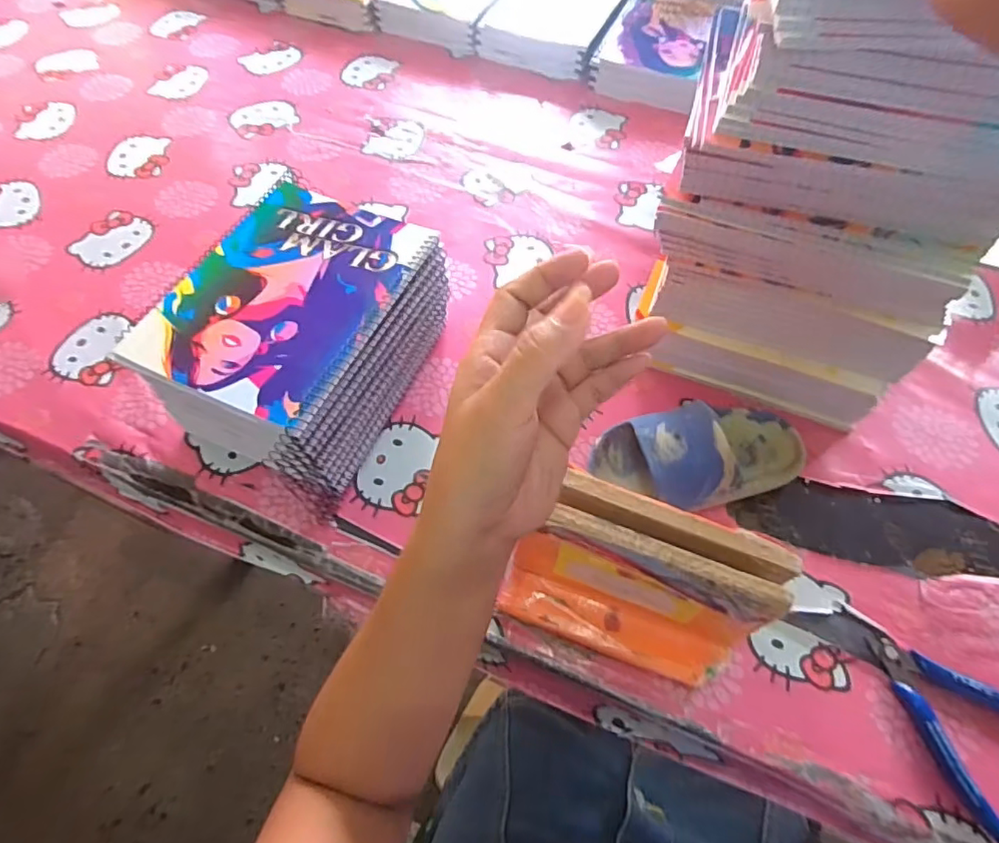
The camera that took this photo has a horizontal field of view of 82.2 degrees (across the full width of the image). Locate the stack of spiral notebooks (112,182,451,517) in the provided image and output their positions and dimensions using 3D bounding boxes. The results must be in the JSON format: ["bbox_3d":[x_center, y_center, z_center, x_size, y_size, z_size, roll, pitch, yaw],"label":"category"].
[{"bbox_3d":[-0.153,-0.056,0.459,0.166,0.120,0.214,24,63,13],"label":"stack of spiral notebooks"}]

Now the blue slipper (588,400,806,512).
[{"bbox_3d":[0.161,0.024,0.446,0.169,0.061,0.077,-12,59,-8],"label":"blue slipper"}]

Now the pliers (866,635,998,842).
[{"bbox_3d":[0.296,0.205,0.363,0.122,0.011,0.087,25,61,14],"label":"pliers"}]

